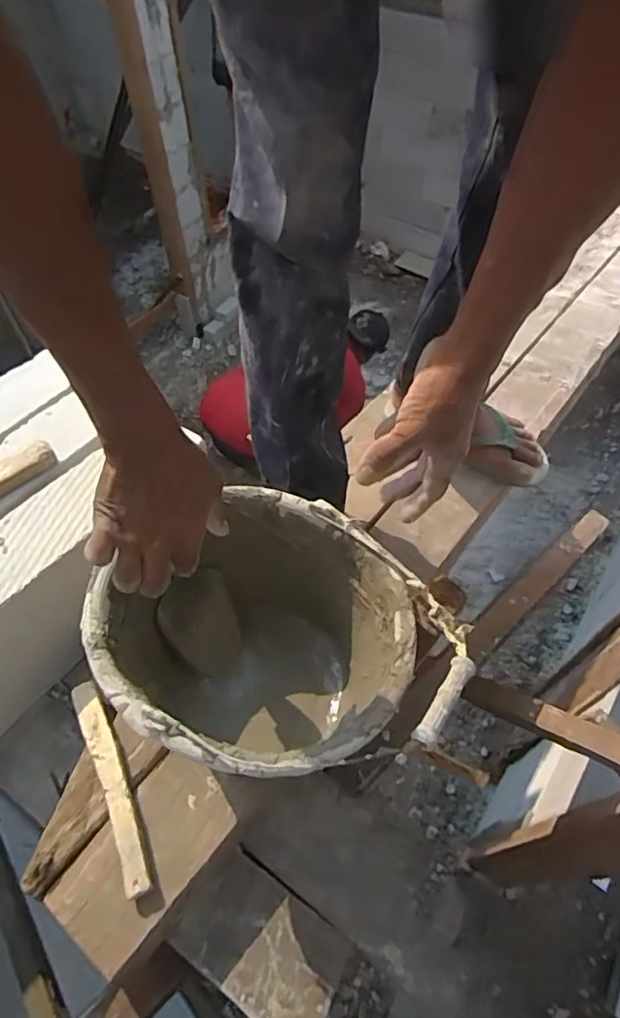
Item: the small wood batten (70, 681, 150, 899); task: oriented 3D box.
[{"bbox_3d":[-0.212,0.286,0.613,0.032,0.013,0.224,-24,58,-14],"label":"small wood batten"}]

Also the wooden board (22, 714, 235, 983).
[{"bbox_3d":[-0.195,0.333,0.598,0.171,0.019,0.180,30,61,20],"label":"wooden board"}]

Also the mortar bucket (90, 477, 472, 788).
[{"bbox_3d":[-0.036,0.147,0.588,0.328,0.216,0.260,32,62,21],"label":"mortar bucket"}]

